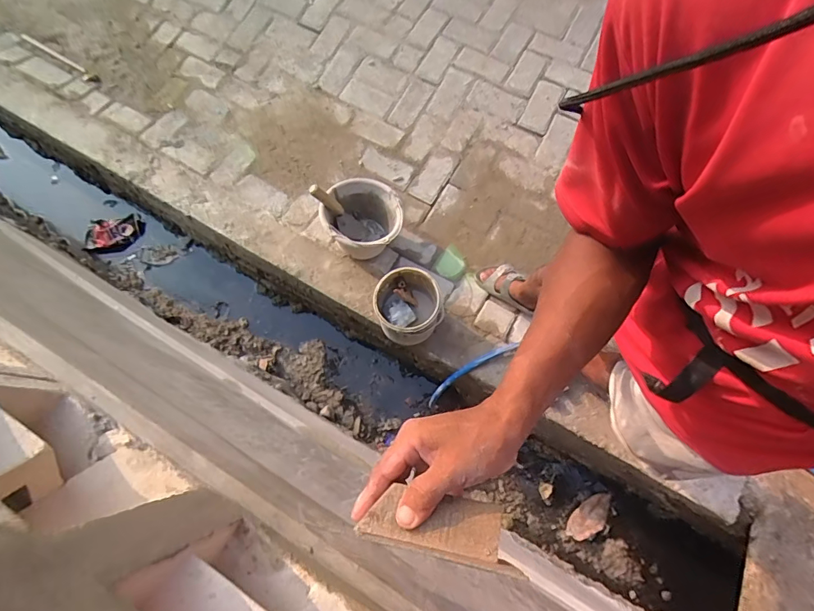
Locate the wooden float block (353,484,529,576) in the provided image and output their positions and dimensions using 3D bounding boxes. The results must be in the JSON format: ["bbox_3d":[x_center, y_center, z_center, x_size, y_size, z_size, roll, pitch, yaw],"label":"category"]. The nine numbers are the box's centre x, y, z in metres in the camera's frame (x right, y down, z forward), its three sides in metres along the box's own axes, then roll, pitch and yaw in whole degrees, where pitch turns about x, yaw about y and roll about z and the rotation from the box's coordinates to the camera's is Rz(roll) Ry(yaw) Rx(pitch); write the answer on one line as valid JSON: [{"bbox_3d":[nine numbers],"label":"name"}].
[{"bbox_3d":[0.022,0.168,0.324,0.115,0.010,0.045,5,74,3],"label":"wooden float block"}]

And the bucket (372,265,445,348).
[{"bbox_3d":[0.003,0.002,1.227,0.179,0.148,0.182,0,74,2],"label":"bucket"}]

